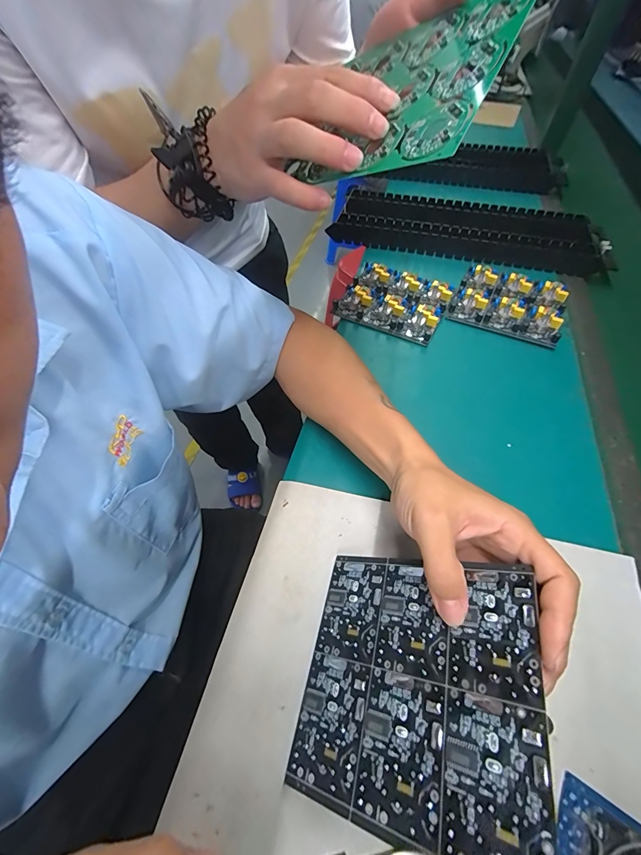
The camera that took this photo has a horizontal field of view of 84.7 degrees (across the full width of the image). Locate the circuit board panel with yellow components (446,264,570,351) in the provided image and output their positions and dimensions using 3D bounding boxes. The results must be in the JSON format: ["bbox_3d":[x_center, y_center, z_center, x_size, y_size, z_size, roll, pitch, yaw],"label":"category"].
[{"bbox_3d":[0.260,-0.173,0.485,0.138,0.024,0.118,23,57,14],"label":"circuit board panel with yellow components"}]

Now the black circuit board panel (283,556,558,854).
[{"bbox_3d":[0.052,0.147,0.209,0.139,0.004,0.133,-13,45,36],"label":"black circuit board panel"}]

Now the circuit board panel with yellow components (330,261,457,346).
[{"bbox_3d":[0.103,-0.178,0.493,0.138,0.023,0.117,25,58,15],"label":"circuit board panel with yellow components"}]

